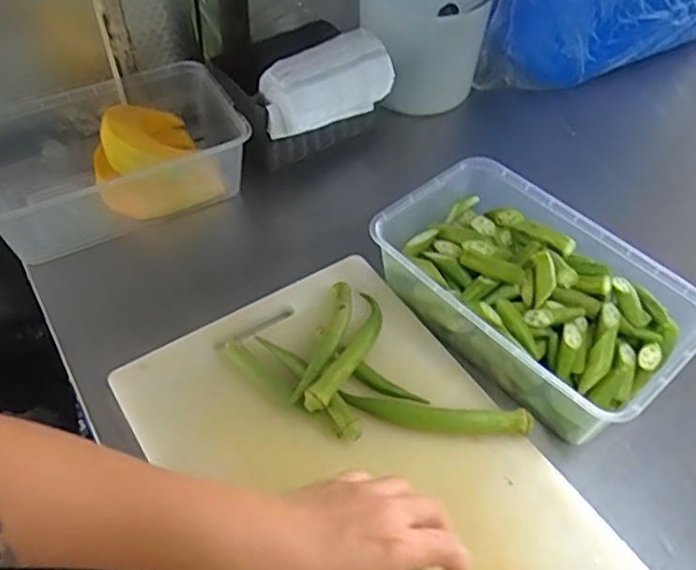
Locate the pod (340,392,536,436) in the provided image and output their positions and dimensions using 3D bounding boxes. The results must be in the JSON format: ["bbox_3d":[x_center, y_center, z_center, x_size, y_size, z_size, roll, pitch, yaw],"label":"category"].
[{"bbox_3d":[0.066,0.097,0.490,0.137,0.016,0.020,7,50,4],"label":"pod"}]

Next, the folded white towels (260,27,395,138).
[{"bbox_3d":[-0.024,-0.200,0.663,0.140,0.063,0.049,-27,56,-23],"label":"folded white towels"}]

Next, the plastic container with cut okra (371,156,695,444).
[{"bbox_3d":[0.151,0.004,0.552,0.160,0.072,0.248,-34,58,-26],"label":"plastic container with cut okra"}]

